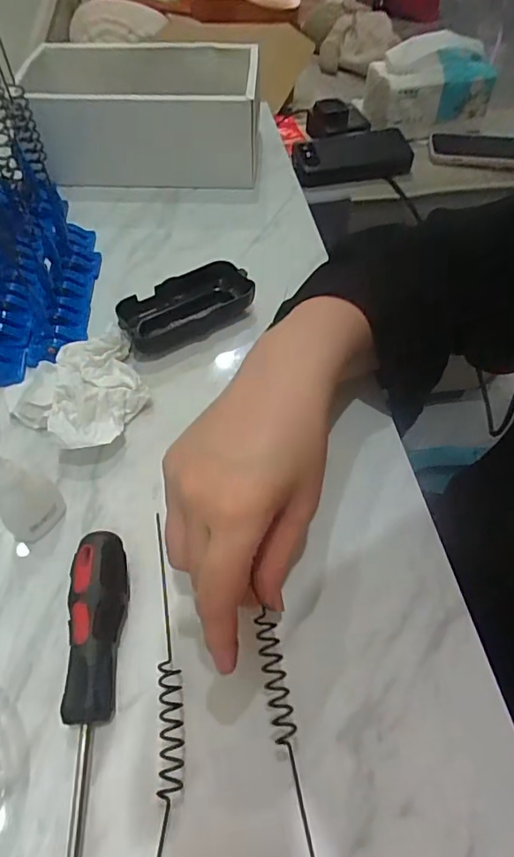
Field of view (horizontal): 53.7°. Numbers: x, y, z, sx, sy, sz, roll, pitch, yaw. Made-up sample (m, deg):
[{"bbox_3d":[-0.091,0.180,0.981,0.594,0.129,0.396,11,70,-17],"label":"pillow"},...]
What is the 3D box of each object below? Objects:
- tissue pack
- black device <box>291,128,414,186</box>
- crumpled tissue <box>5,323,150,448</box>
[{"bbox_3d":[0.232,-0.468,0.687,0.162,0.104,0.053,-2,55,-2],"label":"tissue pack"},{"bbox_3d":[0.128,-0.368,0.685,0.164,0.021,0.072,-8,82,-10],"label":"black device"},{"bbox_3d":[-0.128,-0.024,0.362,0.093,0.029,0.096,-20,57,-14],"label":"crumpled tissue"}]

